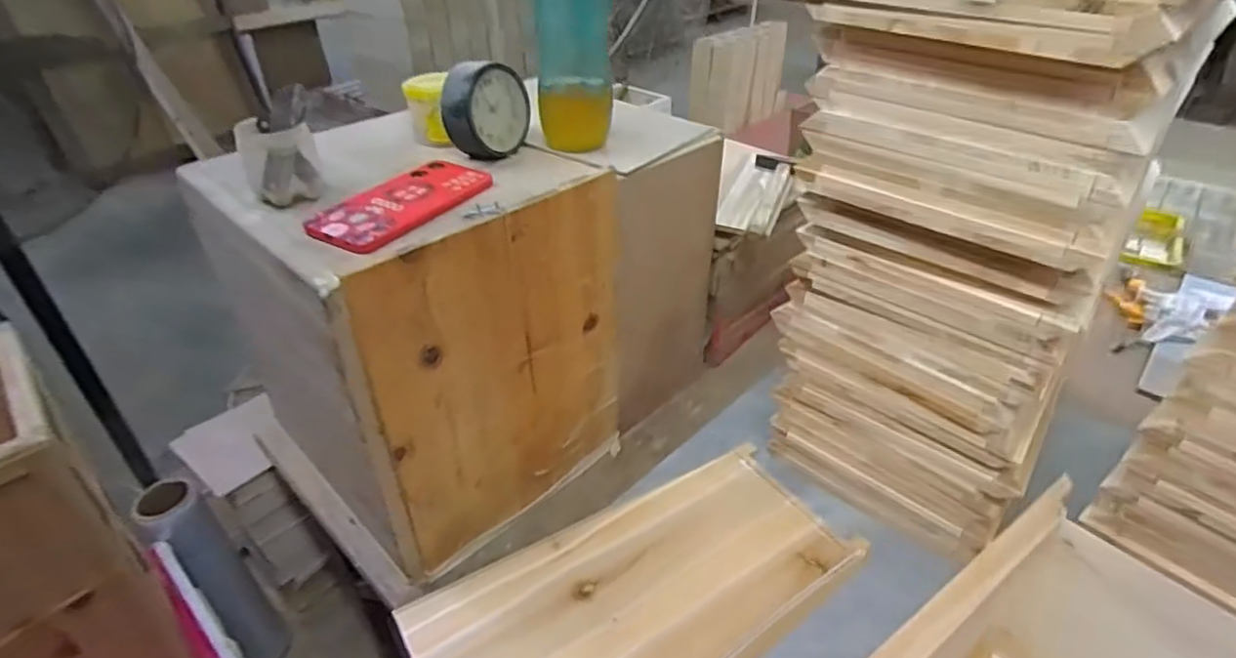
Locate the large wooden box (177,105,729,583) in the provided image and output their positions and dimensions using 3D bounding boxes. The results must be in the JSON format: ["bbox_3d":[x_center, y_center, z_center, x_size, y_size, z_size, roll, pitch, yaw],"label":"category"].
[{"bbox_3d":[-0.148,-0.039,0.753,0.315,0.355,0.482,26,44,31],"label":"large wooden box"}]

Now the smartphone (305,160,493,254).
[{"bbox_3d":[-0.192,-0.116,0.574,0.080,0.013,0.165,21,42,26],"label":"smartphone"}]

